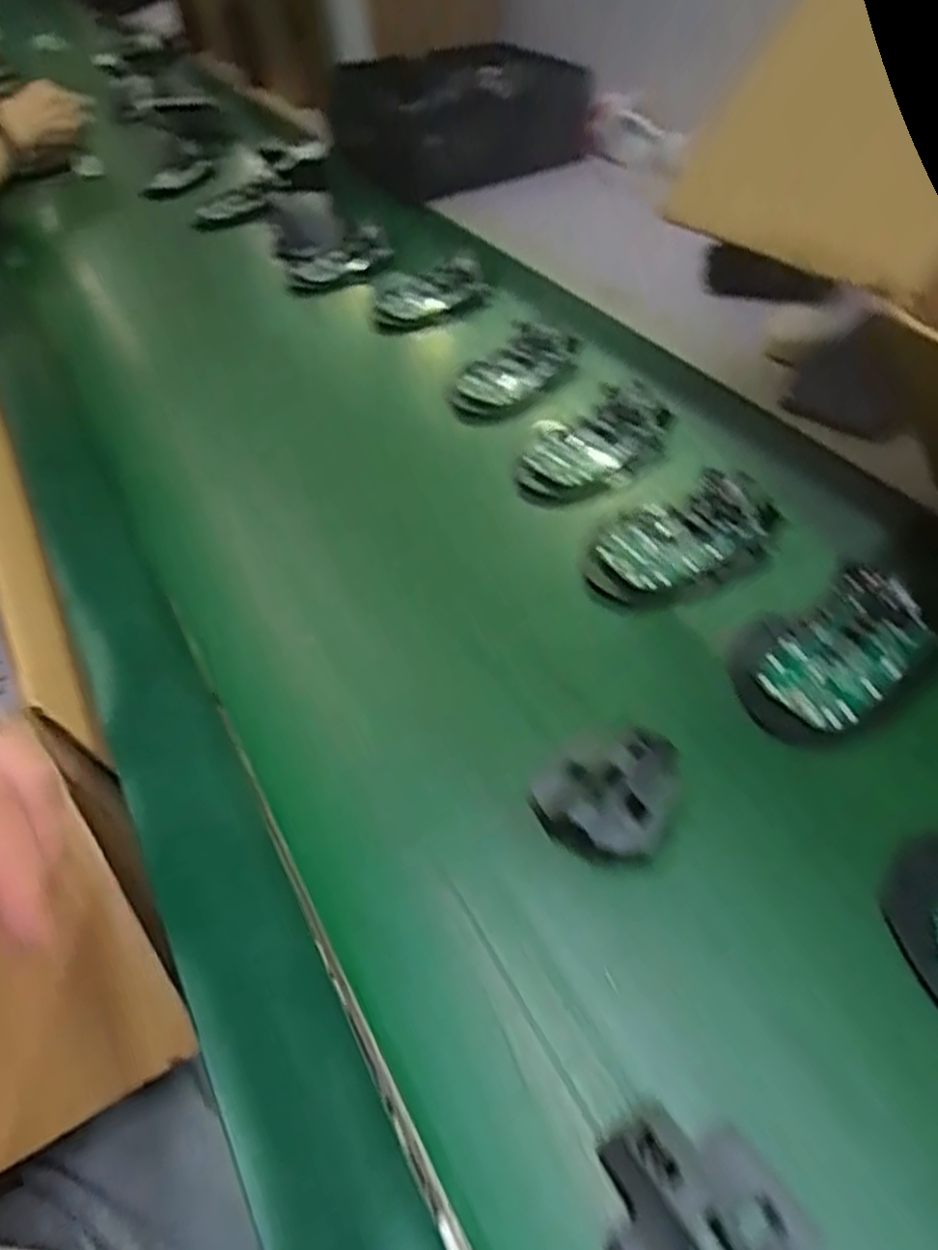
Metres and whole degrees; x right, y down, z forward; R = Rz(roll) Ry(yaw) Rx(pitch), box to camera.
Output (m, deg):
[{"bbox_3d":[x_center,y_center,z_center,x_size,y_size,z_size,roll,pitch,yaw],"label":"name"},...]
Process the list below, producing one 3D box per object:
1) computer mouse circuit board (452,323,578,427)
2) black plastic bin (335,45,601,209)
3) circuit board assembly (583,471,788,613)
[{"bbox_3d":[0.034,-0.185,0.558,0.053,0.019,0.107,35,60,30],"label":"computer mouse circuit board"},{"bbox_3d":[0.003,-0.553,0.829,0.269,0.103,0.144,-28,52,-19],"label":"black plastic bin"},{"bbox_3d":[0.120,-0.050,0.424,0.112,0.020,0.067,-20,50,-12],"label":"circuit board assembly"}]

